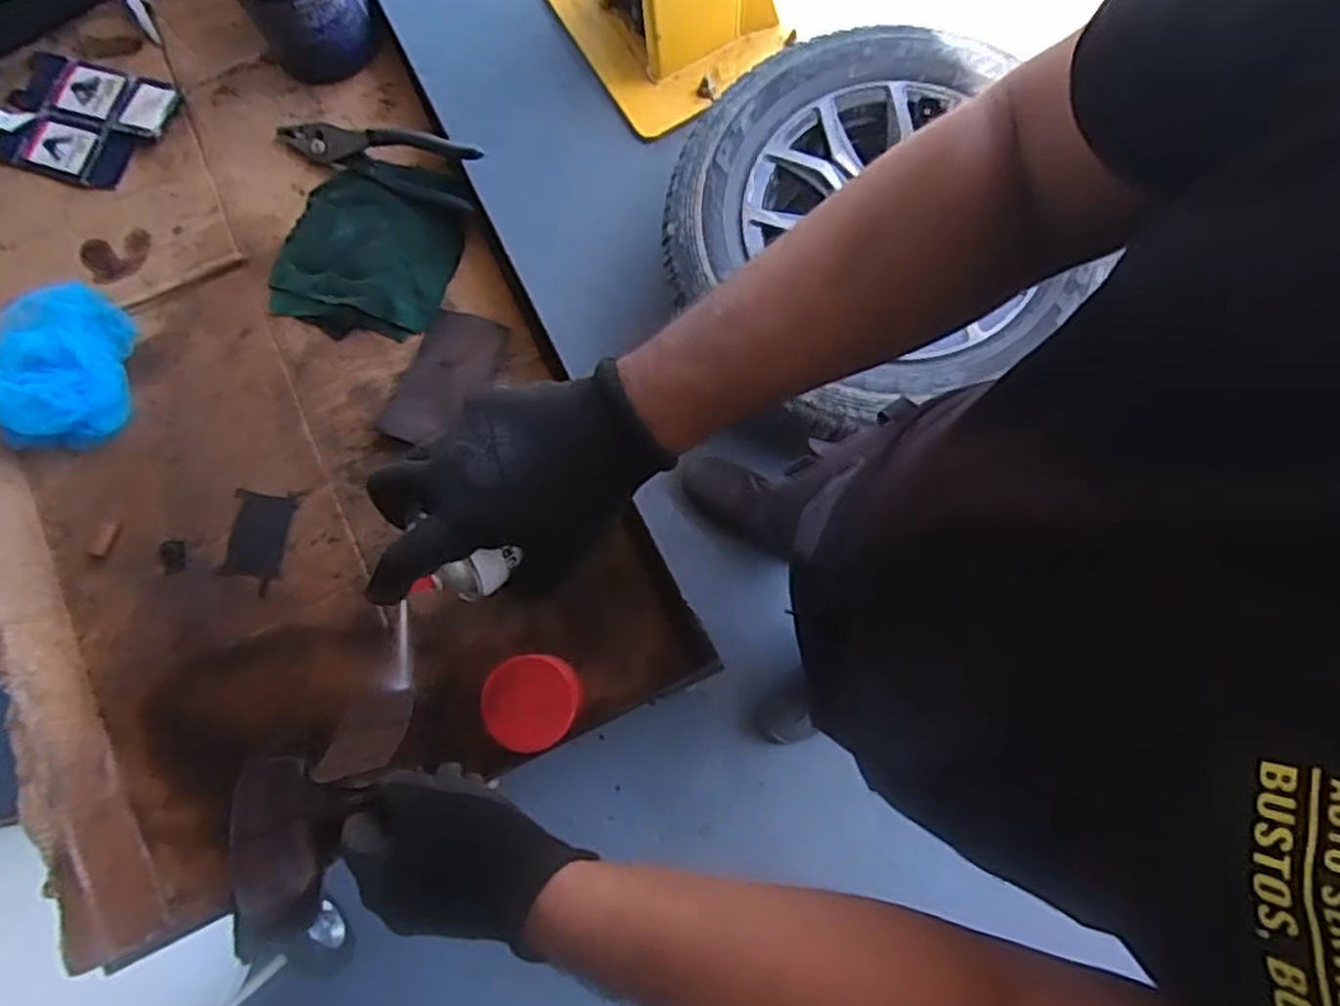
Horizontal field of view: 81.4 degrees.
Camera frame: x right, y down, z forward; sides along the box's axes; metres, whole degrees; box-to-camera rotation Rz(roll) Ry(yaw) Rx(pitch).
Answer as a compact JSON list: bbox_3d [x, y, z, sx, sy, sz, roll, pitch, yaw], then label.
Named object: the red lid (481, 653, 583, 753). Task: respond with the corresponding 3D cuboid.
[{"bbox_3d":[-0.096,0.140,0.551,0.062,0.045,0.062,-1,78,3],"label":"red lid"}]

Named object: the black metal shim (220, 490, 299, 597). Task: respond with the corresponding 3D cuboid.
[{"bbox_3d":[-0.324,0.027,0.614,0.048,0.004,0.077,10,83,3],"label":"black metal shim"}]

